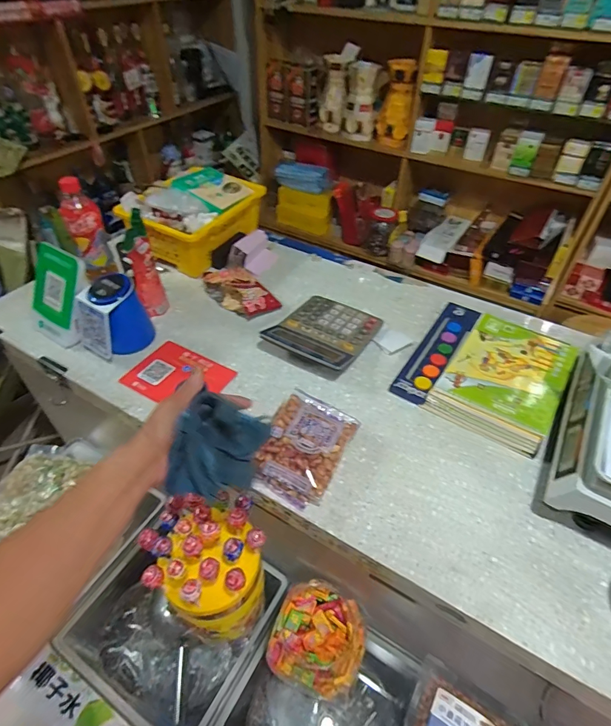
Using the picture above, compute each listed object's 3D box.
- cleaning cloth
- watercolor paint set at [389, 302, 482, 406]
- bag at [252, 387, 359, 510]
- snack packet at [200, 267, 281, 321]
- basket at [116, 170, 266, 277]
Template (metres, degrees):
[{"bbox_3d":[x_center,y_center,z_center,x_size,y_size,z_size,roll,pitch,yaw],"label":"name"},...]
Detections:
[{"bbox_3d":[-0.091,0.092,0.435,0.084,0.107,0.030,22,9,-2],"label":"cleaning cloth"},{"bbox_3d":[0.240,-0.032,0.746,0.066,0.022,0.283,26,50,22],"label":"watercolor paint set"},{"bbox_3d":[-0.001,0.113,0.582,0.108,0.050,0.150,22,49,19],"label":"bag"},{"bbox_3d":[-0.128,-0.149,0.840,0.157,0.051,0.091,34,54,28],"label":"snack packet"},{"bbox_3d":[-0.255,-0.324,0.948,0.192,0.136,0.282,24,49,21],"label":"basket"}]

